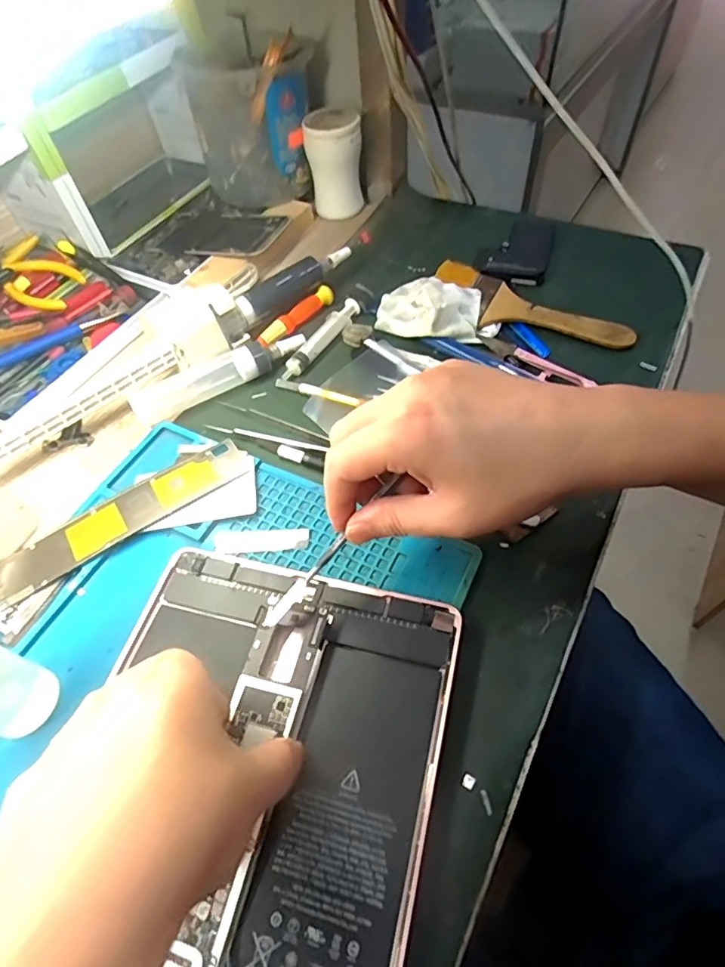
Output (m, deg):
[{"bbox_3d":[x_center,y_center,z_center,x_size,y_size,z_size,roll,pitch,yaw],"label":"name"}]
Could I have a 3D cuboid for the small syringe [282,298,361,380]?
[{"bbox_3d":[-0.032,-0.118,0.419,0.019,0.012,0.093,29,63,23],"label":"small syringe"}]

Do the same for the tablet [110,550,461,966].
[{"bbox_3d":[-0.058,0.154,0.230,0.166,0.009,0.244,9,57,12],"label":"tablet"}]

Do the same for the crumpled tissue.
[{"bbox_3d":[0.060,-0.141,0.420,0.098,0.021,0.059,12,57,13],"label":"crumpled tissue"}]

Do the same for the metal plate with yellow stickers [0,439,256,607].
[{"bbox_3d":[-0.151,0.020,0.334,0.165,0.006,0.032,-32,58,-16],"label":"metal plate with yellow stickers"}]

